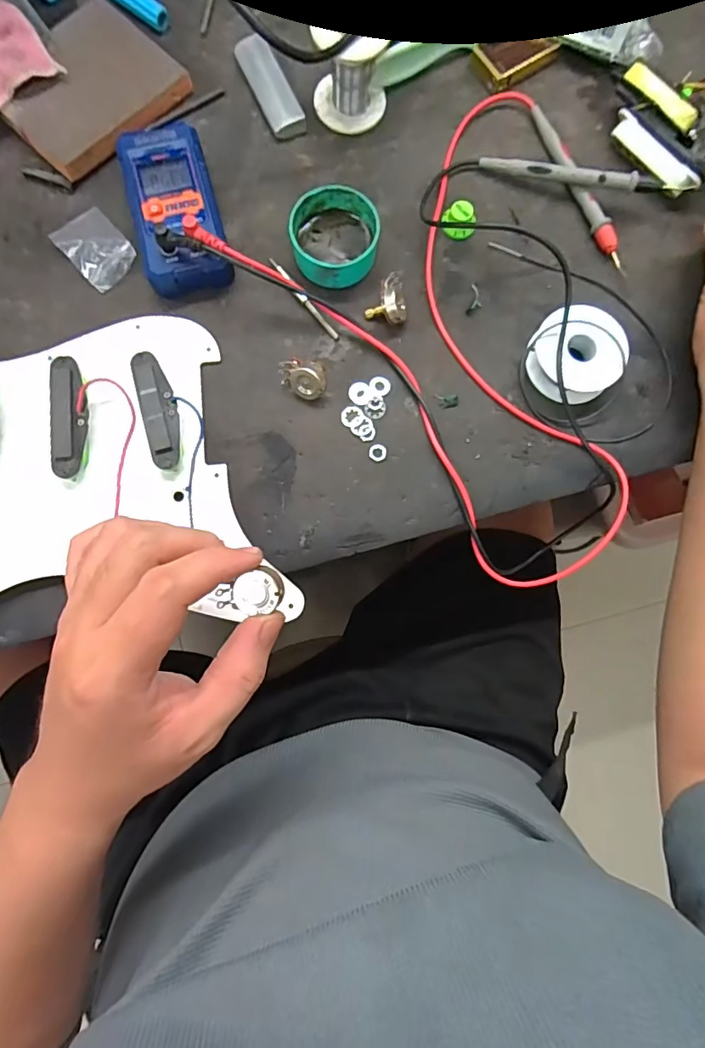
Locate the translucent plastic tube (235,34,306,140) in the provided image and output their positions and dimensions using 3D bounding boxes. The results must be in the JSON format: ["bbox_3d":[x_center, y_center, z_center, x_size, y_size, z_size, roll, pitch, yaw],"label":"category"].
[{"bbox_3d":[-0.062,-0.331,0.373,0.025,0.015,0.078,-25,84,-5],"label":"translucent plastic tube"}]

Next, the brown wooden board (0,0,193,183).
[{"bbox_3d":[-0.196,-0.320,0.359,0.105,0.017,0.117,43,83,4],"label":"brown wooden board"}]

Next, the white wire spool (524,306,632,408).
[{"bbox_3d":[0.154,-0.115,0.340,0.057,0.028,0.058,0,83,-2],"label":"white wire spool"}]

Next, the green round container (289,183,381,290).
[{"bbox_3d":[-0.013,-0.199,0.346,0.059,0.027,0.061,0,83,-2],"label":"green round container"}]

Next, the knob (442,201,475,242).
[{"bbox_3d":[0.078,-0.221,0.358,0.023,0.013,0.021,0,83,-2],"label":"knob"}]

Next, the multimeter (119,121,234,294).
[{"bbox_3d":[-0.123,-0.218,0.345,0.056,0.026,0.116,-15,83,-4],"label":"multimeter"}]

